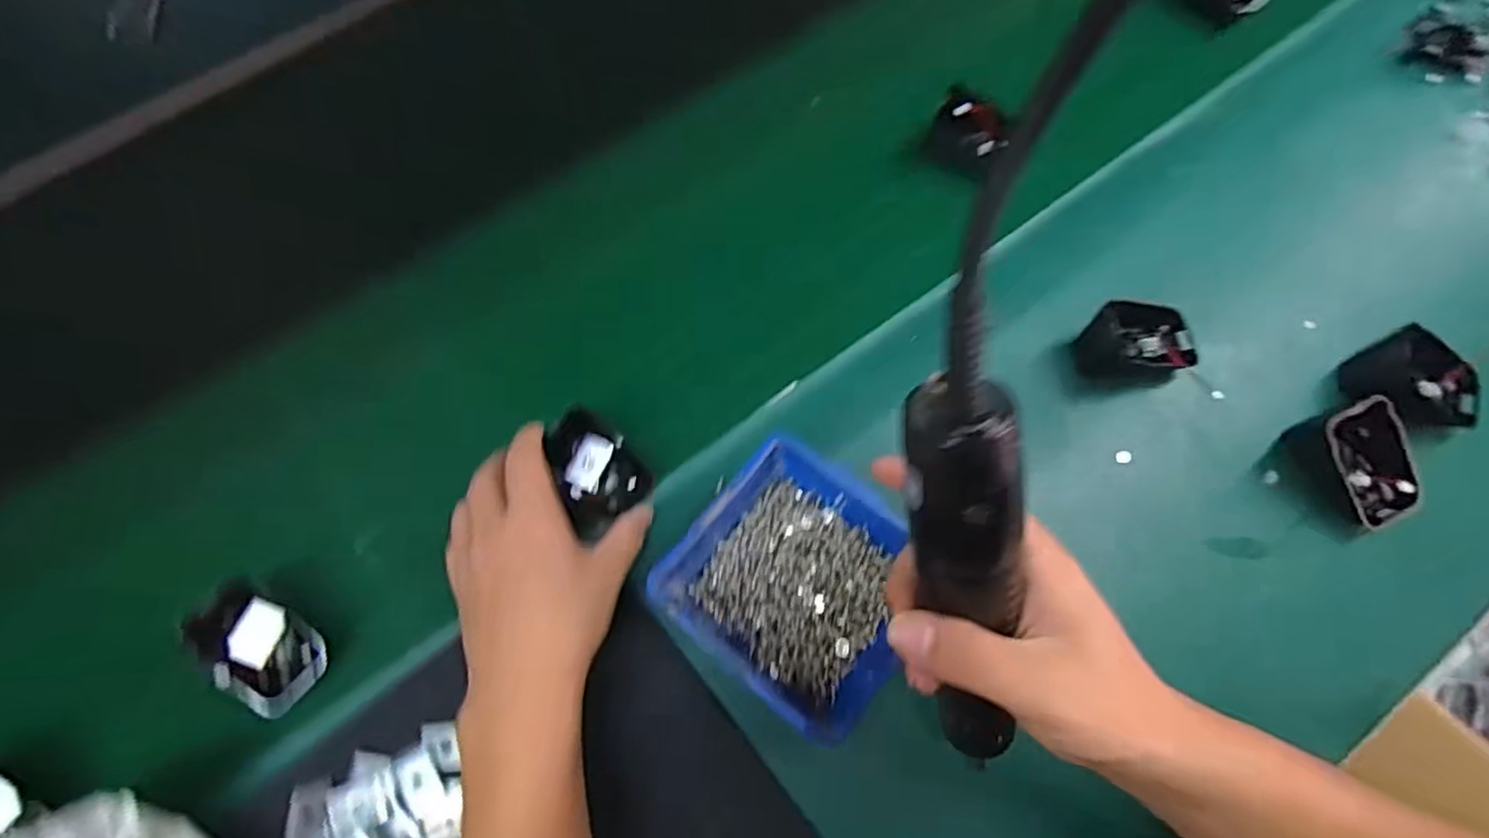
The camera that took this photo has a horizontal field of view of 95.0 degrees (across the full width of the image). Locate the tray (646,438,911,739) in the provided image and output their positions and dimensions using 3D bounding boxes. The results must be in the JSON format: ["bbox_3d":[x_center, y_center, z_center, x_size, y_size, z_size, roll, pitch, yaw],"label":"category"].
[{"bbox_3d":[0.033,0.087,0.369,0.122,0.045,0.123,39,76,14],"label":"tray"}]

